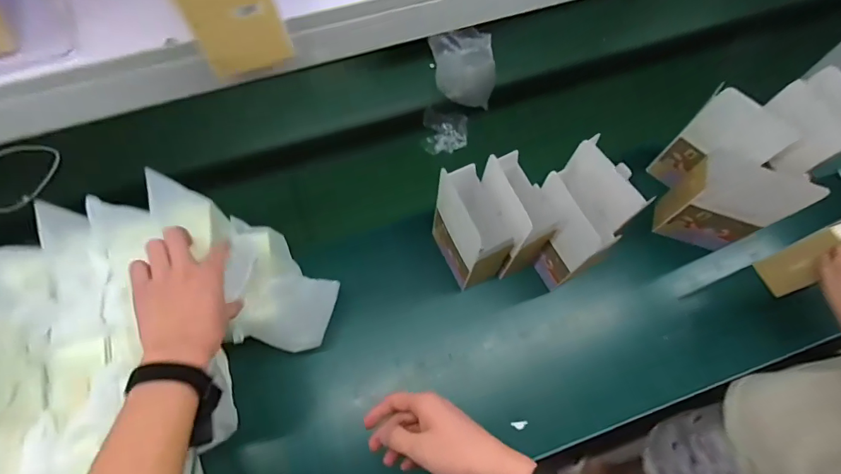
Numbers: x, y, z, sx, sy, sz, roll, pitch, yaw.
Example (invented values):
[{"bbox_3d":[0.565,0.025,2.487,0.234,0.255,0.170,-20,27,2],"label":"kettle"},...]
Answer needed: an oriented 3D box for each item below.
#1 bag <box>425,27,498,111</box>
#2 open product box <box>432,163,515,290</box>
[{"bbox_3d":[0.093,-0.348,0.915,0.120,0.032,0.180,-17,83,14],"label":"bag"},{"bbox_3d":[0.078,-0.007,0.683,0.079,0.200,0.121,-22,69,-10],"label":"open product box"}]

